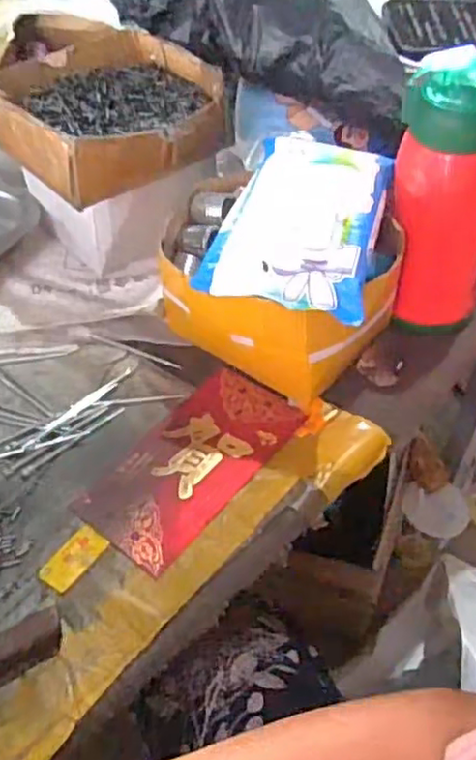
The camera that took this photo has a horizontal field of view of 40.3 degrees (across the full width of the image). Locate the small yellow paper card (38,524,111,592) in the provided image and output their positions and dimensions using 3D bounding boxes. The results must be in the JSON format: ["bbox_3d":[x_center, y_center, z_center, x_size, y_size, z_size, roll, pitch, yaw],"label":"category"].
[{"bbox_3d":[-0.107,0.115,0.421,0.025,0.004,0.044,30,57,23],"label":"small yellow paper card"}]

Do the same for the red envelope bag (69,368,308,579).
[{"bbox_3d":[-0.031,0.058,0.472,0.089,0.004,0.166,30,56,27],"label":"red envelope bag"}]

